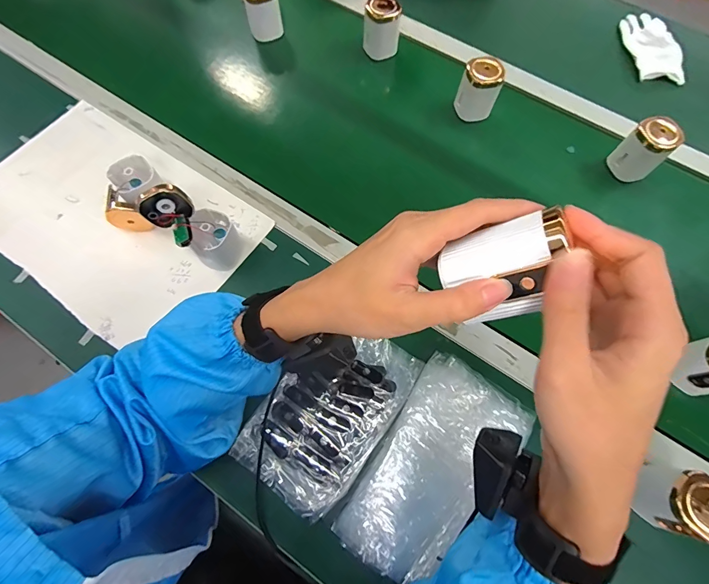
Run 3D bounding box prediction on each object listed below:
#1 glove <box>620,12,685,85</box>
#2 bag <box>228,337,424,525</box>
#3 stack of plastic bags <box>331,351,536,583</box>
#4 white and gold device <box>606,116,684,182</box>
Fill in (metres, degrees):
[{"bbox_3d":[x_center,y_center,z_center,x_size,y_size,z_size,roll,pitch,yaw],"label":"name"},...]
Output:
[{"bbox_3d":[0.531,-0.442,0.661,0.086,0.016,0.164,-3,69,-2],"label":"glove"},{"bbox_3d":[-0.026,0.135,0.424,0.128,0.015,0.204,35,73,12],"label":"bag"},{"bbox_3d":[0.087,0.187,0.394,0.120,0.020,0.221,32,72,11],"label":"stack of plastic bags"},{"bbox_3d":[0.420,-0.204,0.542,0.051,0.081,0.061,-42,75,-15],"label":"white and gold device"}]

